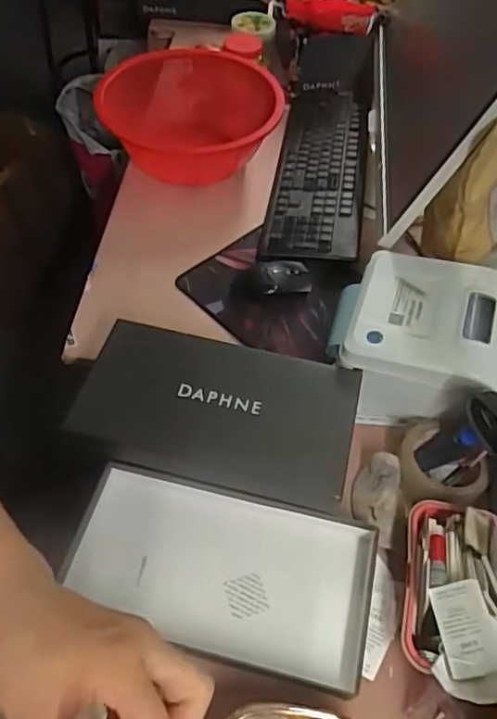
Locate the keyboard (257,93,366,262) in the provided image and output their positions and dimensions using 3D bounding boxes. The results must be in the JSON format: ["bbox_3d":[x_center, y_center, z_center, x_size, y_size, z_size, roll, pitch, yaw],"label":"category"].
[{"bbox_3d":[0.119,-0.321,0.990,0.144,0.039,0.440,8,54,4],"label":"keyboard"}]

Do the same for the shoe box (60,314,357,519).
[{"bbox_3d":[-0.032,0.056,0.660,0.291,0.044,0.162,15,72,-3],"label":"shoe box"}]

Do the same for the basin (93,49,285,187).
[{"bbox_3d":[-0.092,-0.389,0.985,0.276,0.135,0.295,1,54,-2],"label":"basin"}]

